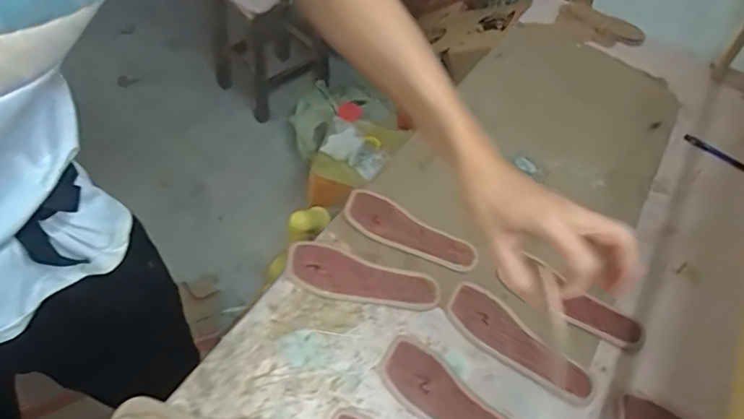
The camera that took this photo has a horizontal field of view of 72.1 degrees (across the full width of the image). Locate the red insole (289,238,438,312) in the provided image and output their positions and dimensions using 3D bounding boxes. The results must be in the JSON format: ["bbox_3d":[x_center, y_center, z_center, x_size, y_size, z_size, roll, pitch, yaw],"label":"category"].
[{"bbox_3d":[-0.015,0.092,0.658,0.197,0.009,0.069,18,52,8],"label":"red insole"}]

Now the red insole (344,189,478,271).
[{"bbox_3d":[0.049,0.034,0.717,0.196,0.005,0.064,31,63,14],"label":"red insole"}]

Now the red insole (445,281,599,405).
[{"bbox_3d":[0.177,0.167,0.630,0.066,0.008,0.196,-38,63,-24],"label":"red insole"}]

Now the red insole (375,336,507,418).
[{"bbox_3d":[0.094,0.228,0.583,0.198,0.006,0.069,38,60,20],"label":"red insole"}]

